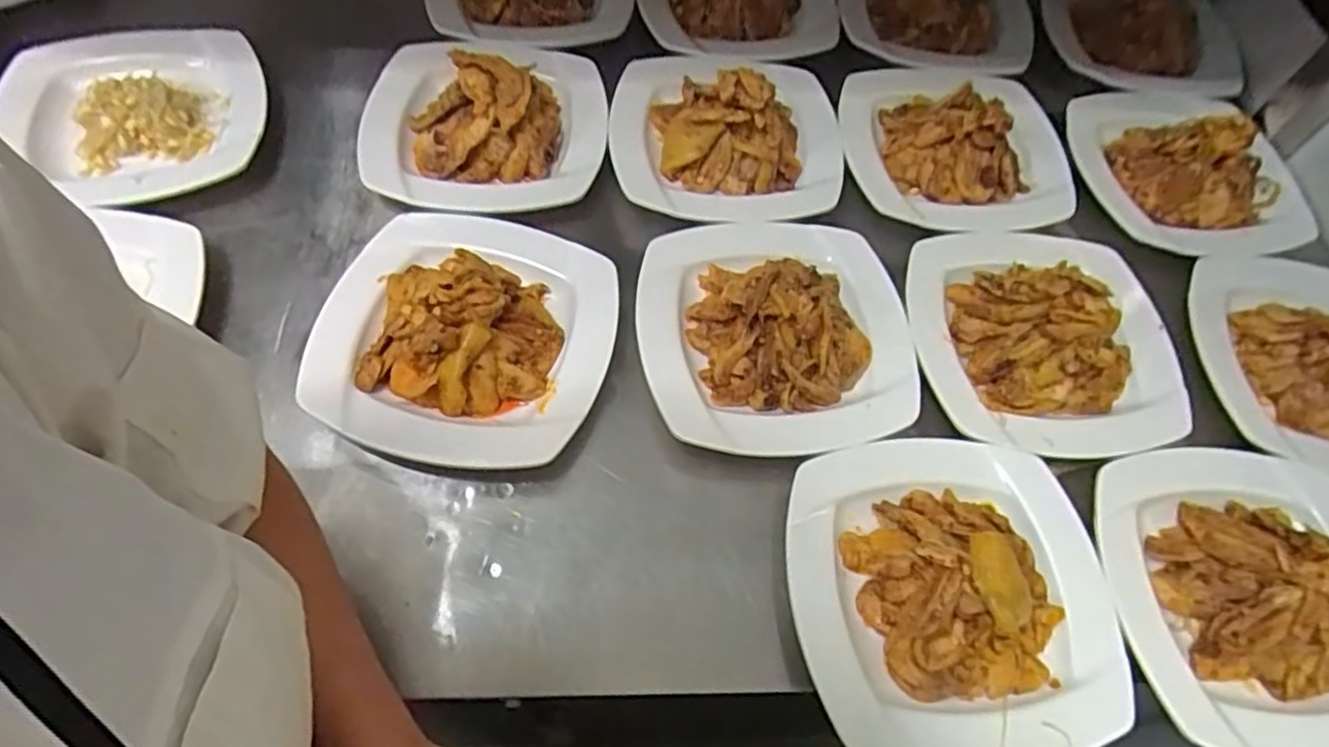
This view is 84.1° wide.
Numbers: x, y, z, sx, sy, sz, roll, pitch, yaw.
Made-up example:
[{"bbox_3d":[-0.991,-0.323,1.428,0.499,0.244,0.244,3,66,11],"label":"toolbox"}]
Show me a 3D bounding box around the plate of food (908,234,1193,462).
[{"bbox_3d":[0.291,-0.039,0.529,0.195,0.054,0.183,1,59,-6],"label":"plate of food"}]

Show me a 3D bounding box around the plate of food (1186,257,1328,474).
[{"bbox_3d":[0.491,-0.020,0.529,0.169,0.047,0.175,8,59,-1],"label":"plate of food"}]

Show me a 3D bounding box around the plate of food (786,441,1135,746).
[{"bbox_3d":[0.192,0.132,0.468,0.207,0.061,0.202,-2,59,-7],"label":"plate of food"}]

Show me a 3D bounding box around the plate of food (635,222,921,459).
[{"bbox_3d":[0.088,-0.046,0.553,0.205,0.057,0.196,-6,60,-9],"label":"plate of food"}]

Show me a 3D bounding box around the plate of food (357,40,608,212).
[{"bbox_3d":[-0.144,-0.212,0.588,0.191,0.067,0.179,4,59,-4],"label":"plate of food"}]

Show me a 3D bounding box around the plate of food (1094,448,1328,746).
[{"bbox_3d":[0.408,0.141,0.481,0.198,0.069,0.206,1,59,-5],"label":"plate of food"}]

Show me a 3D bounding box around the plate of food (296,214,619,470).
[{"bbox_3d":[-0.143,-0.041,0.527,0.205,0.065,0.205,3,65,-5],"label":"plate of food"}]

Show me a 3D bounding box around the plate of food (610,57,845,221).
[{"bbox_3d":[0.053,-0.205,0.585,0.185,0.067,0.153,4,59,-4],"label":"plate of food"}]

